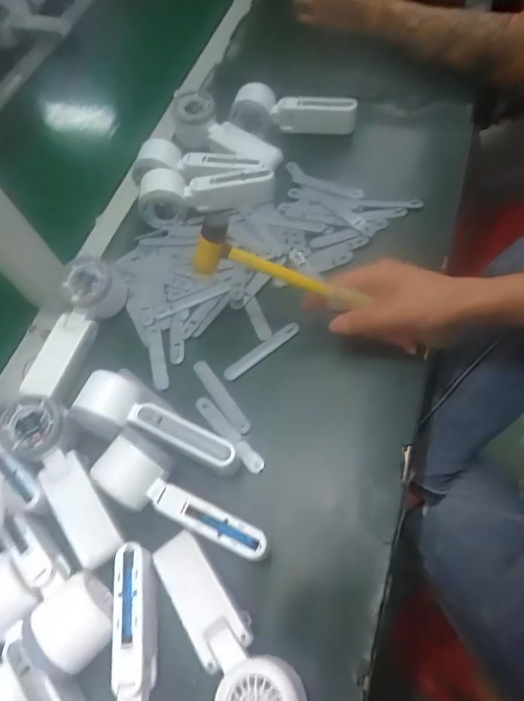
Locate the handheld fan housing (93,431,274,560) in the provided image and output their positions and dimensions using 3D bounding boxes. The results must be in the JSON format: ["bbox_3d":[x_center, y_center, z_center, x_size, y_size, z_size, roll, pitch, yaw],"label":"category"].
[{"bbox_3d":[-0.067,0.130,0.410,0.164,0.052,0.060,24,65,20],"label":"handheld fan housing"}]

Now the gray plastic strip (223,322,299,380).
[{"bbox_3d":[-0.001,0.000,0.503,0.094,0.004,0.017,-36,58,-12],"label":"gray plastic strip"}]

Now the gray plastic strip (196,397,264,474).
[{"bbox_3d":[-0.032,0.081,0.462,0.015,0.004,0.094,-39,62,-15],"label":"gray plastic strip"}]

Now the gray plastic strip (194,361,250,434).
[{"bbox_3d":[-0.043,0.046,0.484,0.016,0.005,0.094,-33,61,-12],"label":"gray plastic strip"}]

